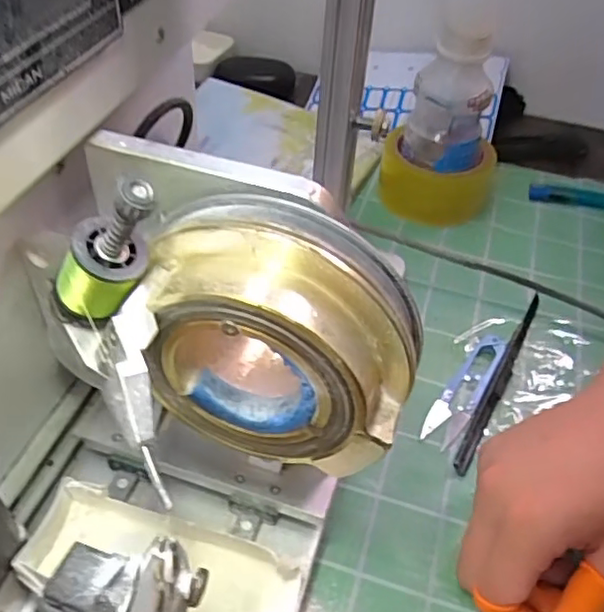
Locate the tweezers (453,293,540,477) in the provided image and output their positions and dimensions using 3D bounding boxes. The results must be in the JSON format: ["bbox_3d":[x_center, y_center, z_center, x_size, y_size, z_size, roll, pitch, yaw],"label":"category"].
[{"bbox_3d":[0.138,0.048,0.432,0.011,0.008,0.168,25,49,19],"label":"tweezers"}]

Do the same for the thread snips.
[{"bbox_3d":[0.114,0.054,0.427,0.023,0.006,0.104,29,50,22],"label":"thread snips"}]

